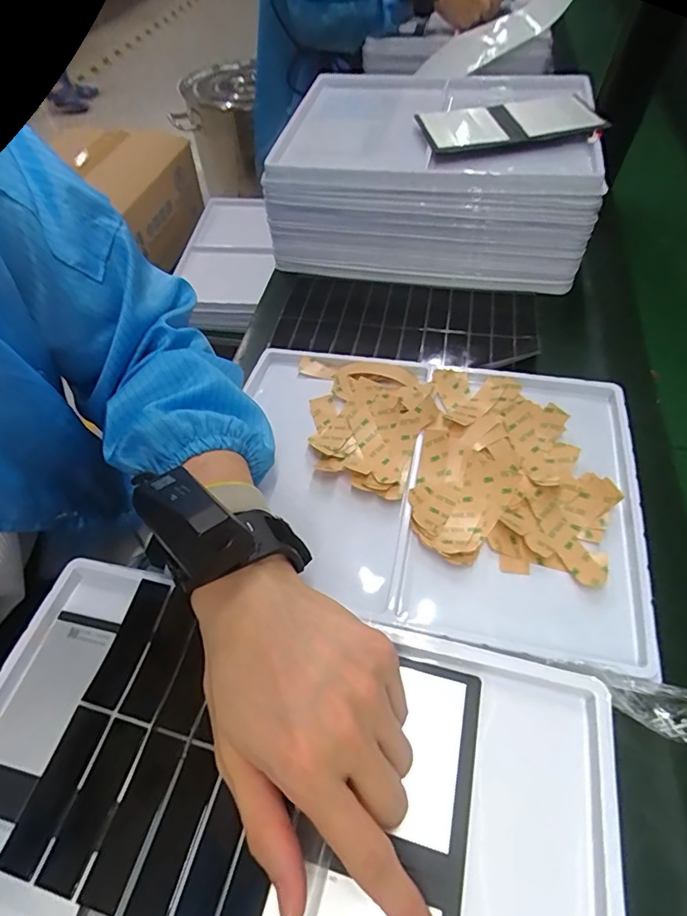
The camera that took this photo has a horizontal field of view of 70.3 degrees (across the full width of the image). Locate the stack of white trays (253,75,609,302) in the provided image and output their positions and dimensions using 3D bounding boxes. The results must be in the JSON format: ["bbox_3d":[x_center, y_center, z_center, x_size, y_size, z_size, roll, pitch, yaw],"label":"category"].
[{"bbox_3d":[0.101,-0.348,0.573,0.325,0.113,0.322,9,55,7],"label":"stack of white trays"}]

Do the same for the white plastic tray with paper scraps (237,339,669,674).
[{"bbox_3d":[0.057,0.019,0.386,0.309,0.049,0.224,11,55,8],"label":"white plastic tray with paper scraps"}]

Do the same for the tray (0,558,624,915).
[{"bbox_3d":[-0.042,0.195,0.231,0.323,0.056,0.231,11,55,9],"label":"tray"}]

